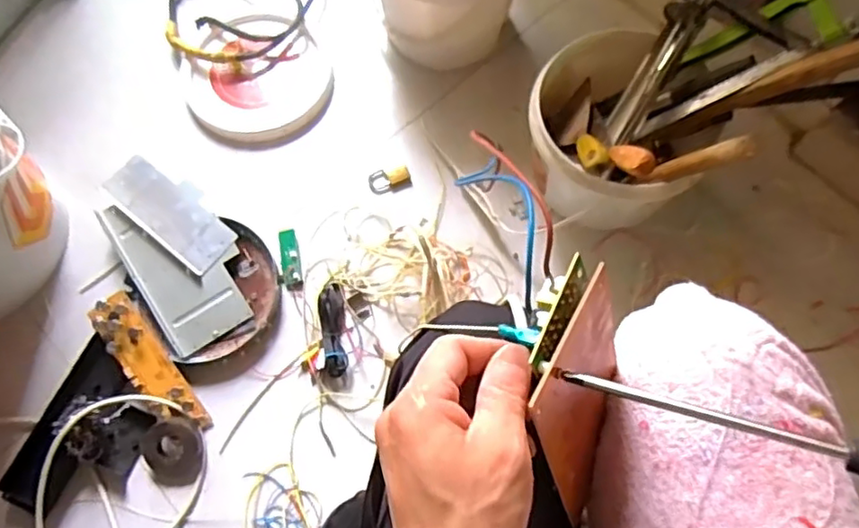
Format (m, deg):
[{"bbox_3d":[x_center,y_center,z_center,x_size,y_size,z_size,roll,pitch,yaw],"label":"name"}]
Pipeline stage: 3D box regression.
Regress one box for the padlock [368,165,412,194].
[{"bbox_3d":[-0.057,-0.121,0.911,0.059,0.013,0.033,-11,70,-3],"label":"padlock"}]

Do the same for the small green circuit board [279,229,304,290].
[{"bbox_3d":[-0.190,-0.008,0.869,0.025,0.014,0.085,-10,70,-3],"label":"small green circuit board"}]

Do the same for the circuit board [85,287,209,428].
[{"bbox_3d":[-0.350,0.129,0.804,0.058,0.021,0.201,-40,87,-13],"label":"circuit board"}]

